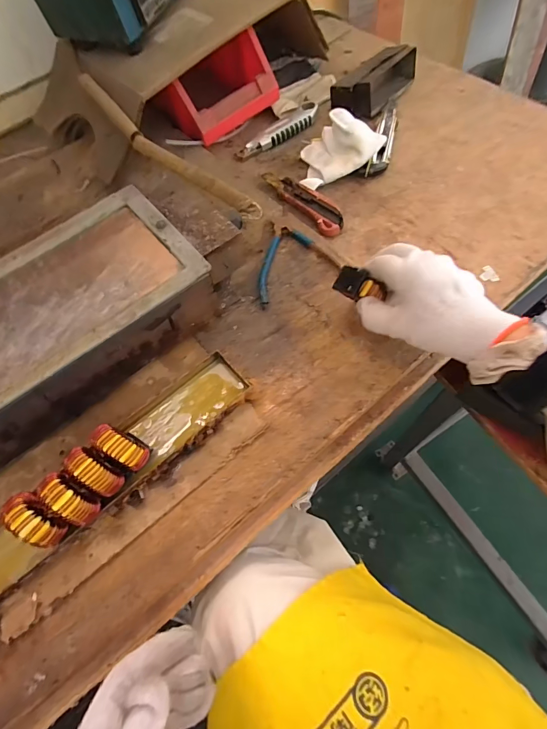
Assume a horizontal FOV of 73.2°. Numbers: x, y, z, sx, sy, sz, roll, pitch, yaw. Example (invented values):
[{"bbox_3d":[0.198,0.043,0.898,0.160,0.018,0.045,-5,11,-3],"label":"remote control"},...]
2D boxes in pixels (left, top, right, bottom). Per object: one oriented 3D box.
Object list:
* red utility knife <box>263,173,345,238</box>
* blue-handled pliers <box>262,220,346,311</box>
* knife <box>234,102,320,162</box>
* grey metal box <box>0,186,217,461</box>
[{"bbox_3d":[0.043,-0.233,0.519,0.036,0.016,0.151,-34,66,-11],"label":"red utility knife"},{"bbox_3d":[0.010,-0.131,0.451,0.106,0.019,0.101,-28,65,-9],"label":"blue-handled pliers"},{"bbox_3d":[0.007,-0.376,0.597,0.155,0.027,0.037,-35,66,-12],"label":"knife"},{"bbox_3d":[-0.235,-0.032,0.382,0.333,0.086,0.173,-37,66,-13],"label":"grey metal box"}]

